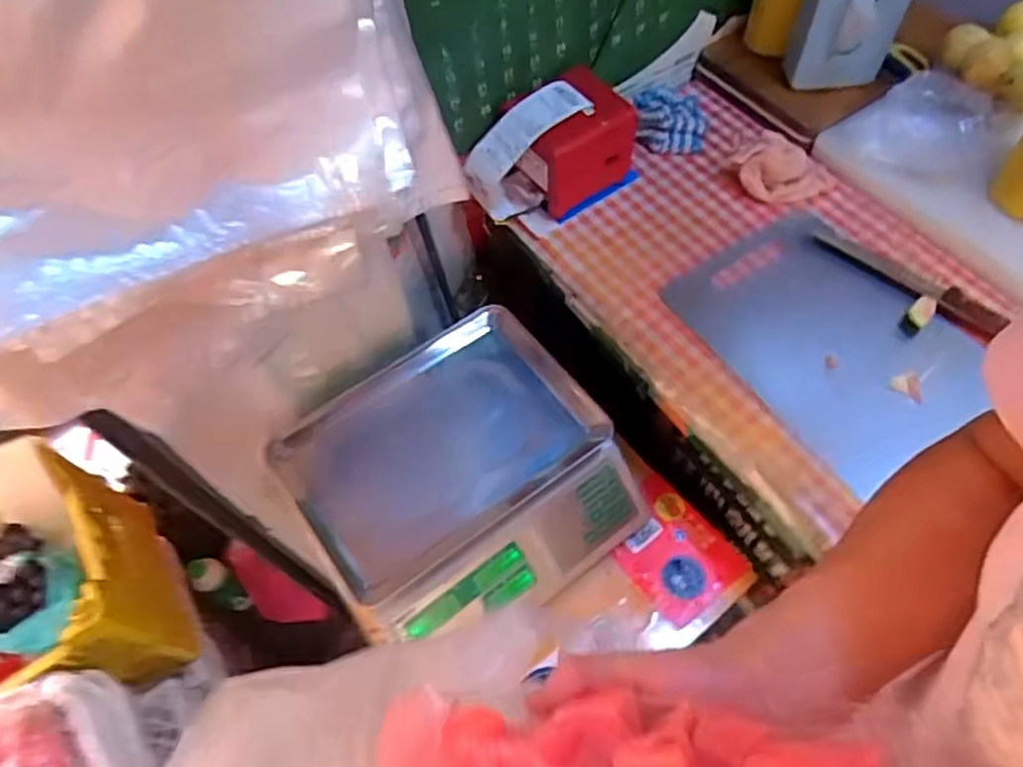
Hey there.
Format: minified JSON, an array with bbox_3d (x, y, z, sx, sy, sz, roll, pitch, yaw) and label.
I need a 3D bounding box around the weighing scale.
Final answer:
[{"bbox_3d":[-0.055,0.110,0.807,0.336,0.111,0.309,-31,62,-14],"label":"weighing scale"}]

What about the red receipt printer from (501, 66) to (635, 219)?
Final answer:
[{"bbox_3d":[0.072,-0.301,0.859,0.131,0.095,0.123,-25,61,-11],"label":"red receipt printer"}]

